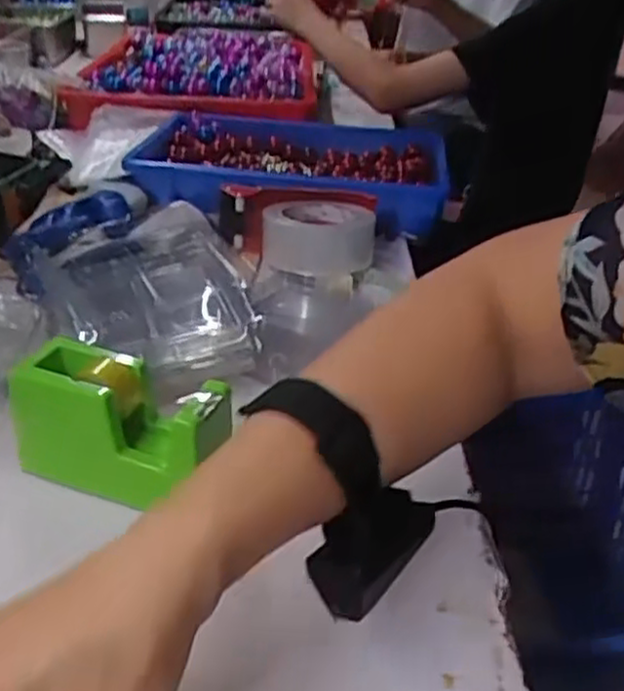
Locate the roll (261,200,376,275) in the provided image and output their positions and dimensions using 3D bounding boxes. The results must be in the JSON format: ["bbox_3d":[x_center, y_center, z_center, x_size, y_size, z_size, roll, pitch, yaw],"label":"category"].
[{"bbox_3d":[0.007,-0.108,0.749,0.110,0.054,0.110,3,32,-2],"label":"roll"}]

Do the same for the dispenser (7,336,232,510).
[{"bbox_3d":[-0.118,0.051,0.458,0.130,0.077,0.055,14,33,14],"label":"dispenser"}]

